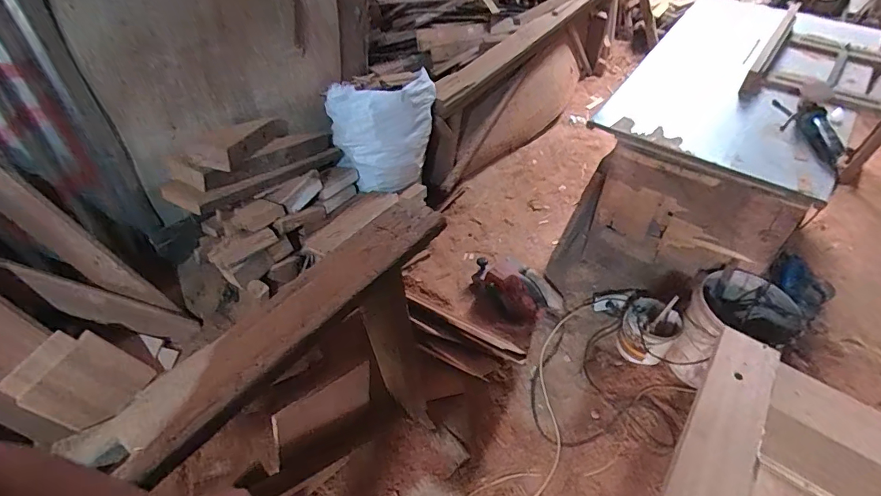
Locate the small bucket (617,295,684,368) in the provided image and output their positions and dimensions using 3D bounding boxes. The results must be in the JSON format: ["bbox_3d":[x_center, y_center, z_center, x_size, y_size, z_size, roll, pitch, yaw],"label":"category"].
[{"bbox_3d":[0.771,0.307,1.667,0.182,0.234,0.172,1,43,-1],"label":"small bucket"}]

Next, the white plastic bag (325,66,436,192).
[{"bbox_3d":[-0.228,-0.441,1.805,0.373,0.470,0.174,-26,50,-27],"label":"white plastic bag"}]

